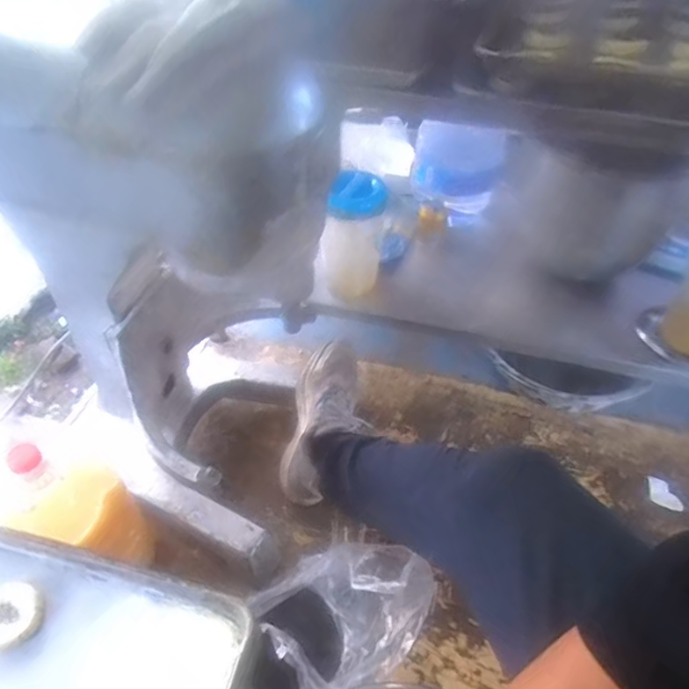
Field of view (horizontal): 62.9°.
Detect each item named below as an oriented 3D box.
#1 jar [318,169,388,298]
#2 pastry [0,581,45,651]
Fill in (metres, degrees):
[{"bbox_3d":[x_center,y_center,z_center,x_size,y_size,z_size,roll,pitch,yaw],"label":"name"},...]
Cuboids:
[{"bbox_3d":[0.016,-0.201,1.041,0.121,0.206,0.100,1,45,0],"label":"jar"},{"bbox_3d":[-0.335,0.269,0.562,0.063,0.016,0.059,29,51,25],"label":"pastry"}]

